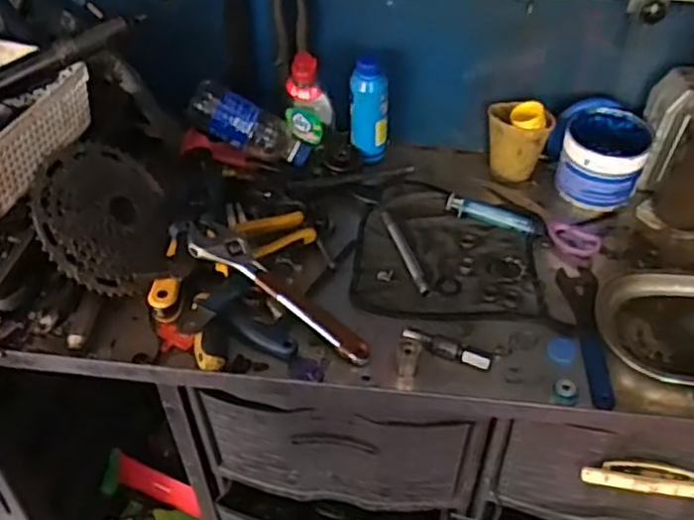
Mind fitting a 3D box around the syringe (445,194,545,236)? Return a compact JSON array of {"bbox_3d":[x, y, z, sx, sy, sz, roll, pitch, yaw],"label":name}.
[{"bbox_3d":[0.183,-0.054,0.879,0.123,0.019,0.028,16,48,16],"label":"syringe"}]

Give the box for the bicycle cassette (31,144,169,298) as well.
[{"bbox_3d":[-0.265,-0.053,0.778,0.150,0.034,0.171,23,57,-36],"label":"bicycle cassette"}]

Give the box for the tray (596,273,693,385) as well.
[{"bbox_3d":[0.378,0.069,0.752,0.207,0.034,0.137,16,48,16],"label":"tray"}]

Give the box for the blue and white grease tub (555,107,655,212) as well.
[{"bbox_3d":[0.322,-0.125,0.897,0.098,0.085,0.102,0,45,0],"label":"blue and white grease tub"}]

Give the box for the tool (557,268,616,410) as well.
[{"bbox_3d":[0.258,0.073,0.762,0.042,0.013,0.191,5,46,6],"label":"tool"}]

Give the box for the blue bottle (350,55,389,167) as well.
[{"bbox_3d":[0.029,-0.197,0.919,0.051,0.141,0.040,2,45,2],"label":"blue bottle"}]

